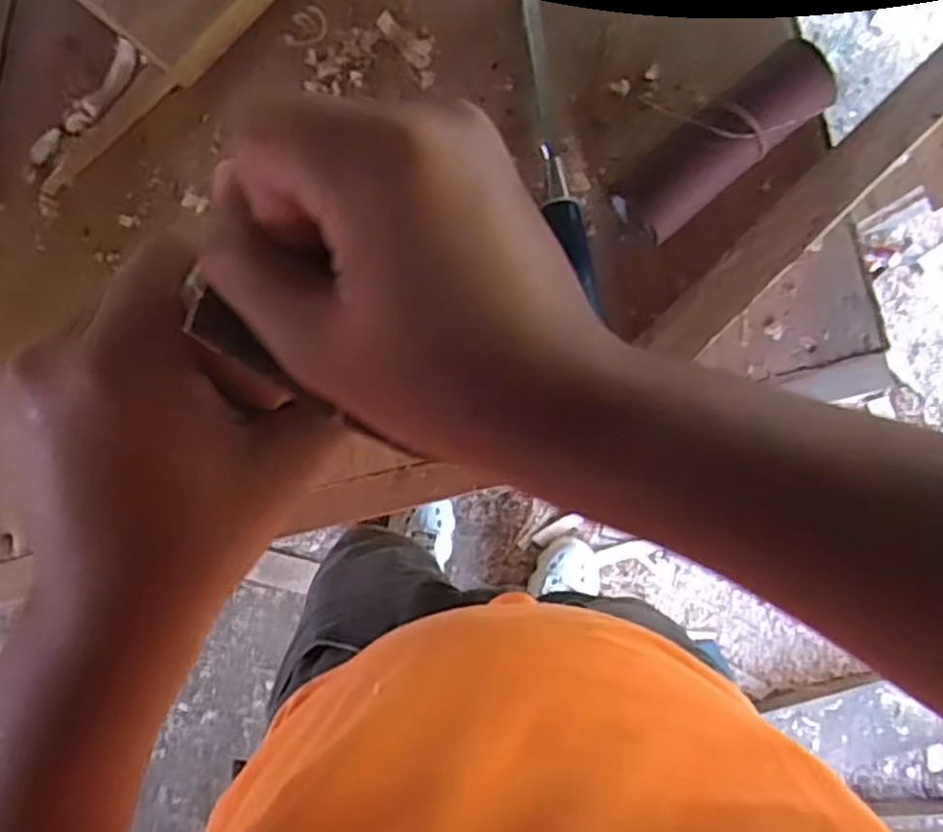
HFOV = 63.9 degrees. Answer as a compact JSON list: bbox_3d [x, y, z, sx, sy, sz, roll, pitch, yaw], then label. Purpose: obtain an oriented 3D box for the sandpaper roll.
[{"bbox_3d":[0.115,-0.123,0.343,0.108,0.029,0.033,-39,85,0],"label":"sandpaper roll"}]

